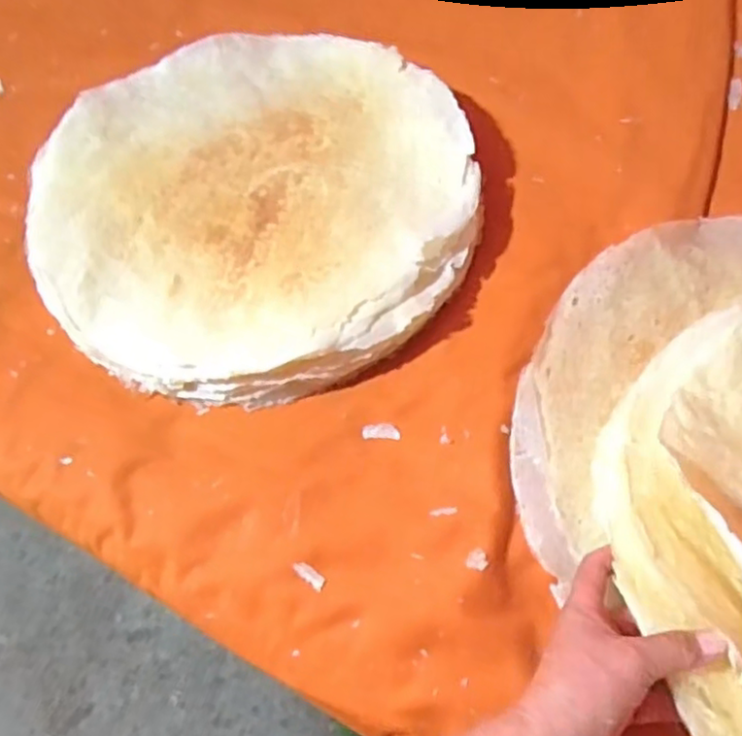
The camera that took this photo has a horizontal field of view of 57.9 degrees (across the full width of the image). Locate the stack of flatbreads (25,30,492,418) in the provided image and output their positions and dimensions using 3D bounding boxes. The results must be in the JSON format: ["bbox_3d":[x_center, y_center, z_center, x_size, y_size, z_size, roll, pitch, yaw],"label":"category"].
[{"bbox_3d":[-0.101,-0.158,0.592,0.374,0.052,0.389,-14,63,-4],"label":"stack of flatbreads"}]

